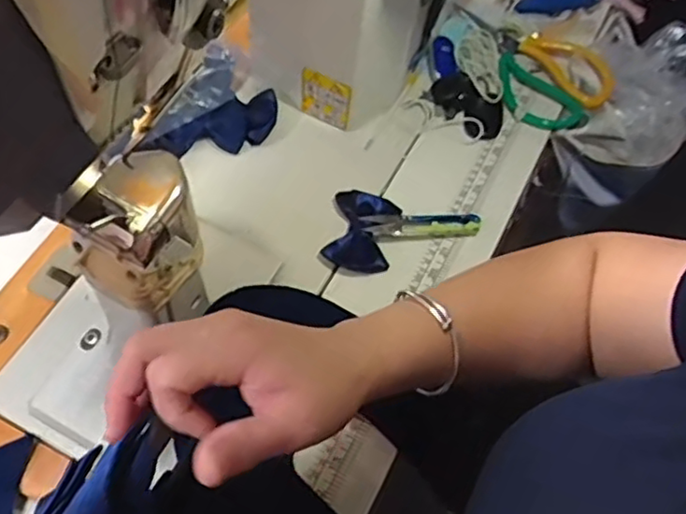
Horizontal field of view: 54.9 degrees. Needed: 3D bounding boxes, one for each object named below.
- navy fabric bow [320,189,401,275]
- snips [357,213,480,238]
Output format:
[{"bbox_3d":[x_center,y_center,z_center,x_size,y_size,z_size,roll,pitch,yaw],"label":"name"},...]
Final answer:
[{"bbox_3d":[0.016,-0.023,0.579,0.057,0.014,0.077,10,58,8],"label":"navy fabric bow"},{"bbox_3d":[0.069,-0.028,0.581,0.100,0.009,0.024,-5,57,-1],"label":"snips"}]

